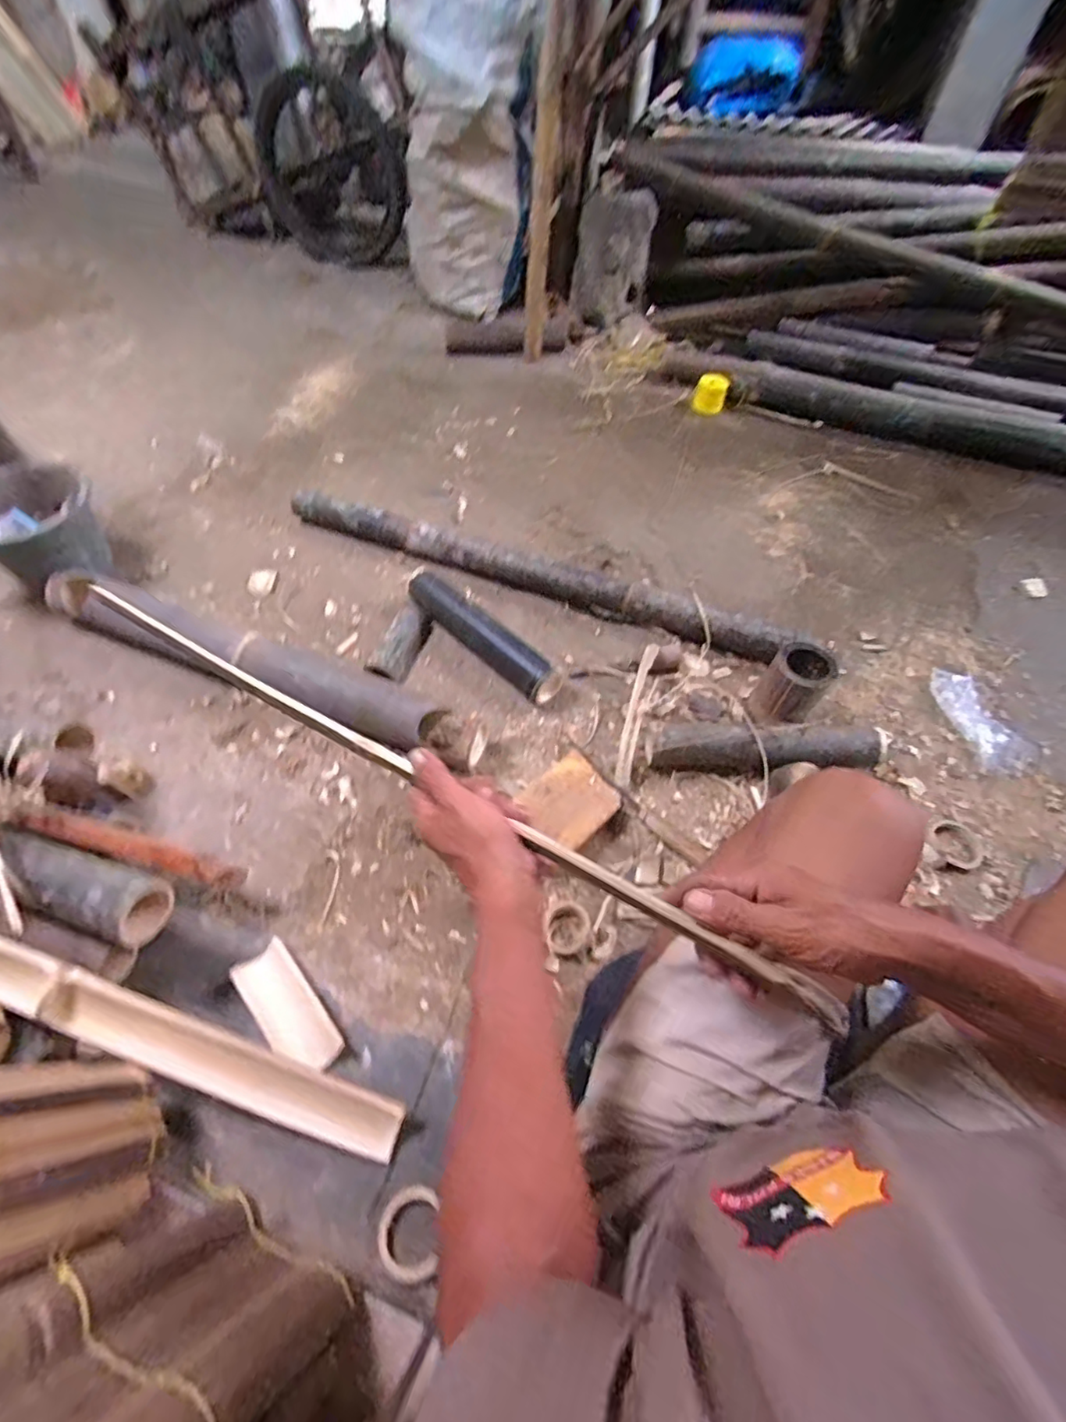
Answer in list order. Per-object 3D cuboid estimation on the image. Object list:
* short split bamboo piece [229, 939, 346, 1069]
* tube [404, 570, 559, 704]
[{"bbox_3d":[-0.292,0.357,0.683,0.063,0.019,0.158,-35,62,-25],"label":"short split bamboo piece"},{"bbox_3d":[-0.093,-0.141,1.057,0.358,0.067,0.070,39,62,22],"label":"tube"}]

